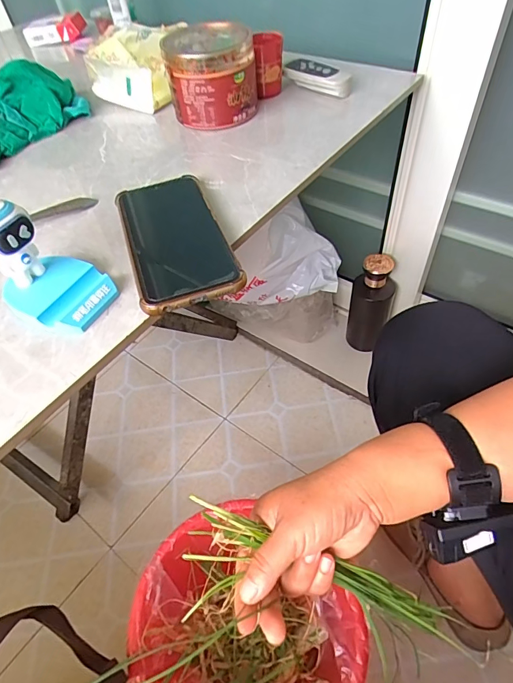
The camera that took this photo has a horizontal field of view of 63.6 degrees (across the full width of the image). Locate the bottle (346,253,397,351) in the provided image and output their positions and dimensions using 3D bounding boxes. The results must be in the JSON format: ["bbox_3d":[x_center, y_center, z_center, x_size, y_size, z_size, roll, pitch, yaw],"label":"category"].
[{"bbox_3d":[0.223,-0.068,0.810,0.074,0.206,0.074,13,54,16],"label":"bottle"}]

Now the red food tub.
[{"bbox_3d":[-0.051,-0.306,0.479,0.098,0.079,0.109,-10,51,-1],"label":"red food tub"}]

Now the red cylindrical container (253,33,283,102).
[{"bbox_3d":[0.016,-0.330,0.500,0.033,0.068,0.034,-3,51,4],"label":"red cylindrical container"}]

